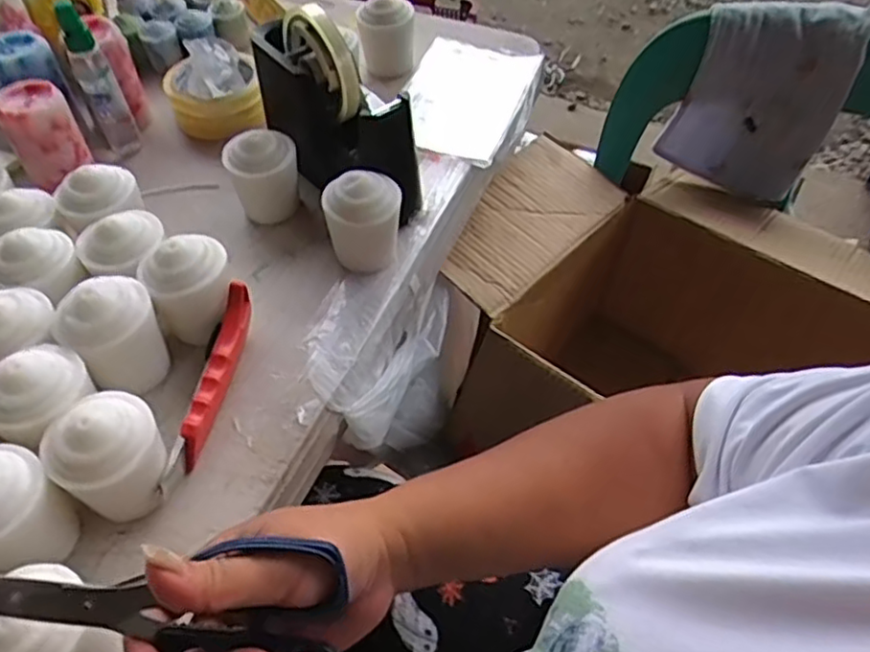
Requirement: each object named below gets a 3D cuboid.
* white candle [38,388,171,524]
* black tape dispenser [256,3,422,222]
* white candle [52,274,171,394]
[{"bbox_3d":[-0.178,0.074,0.370,0.055,0.066,0.057,35,58,24],"label":"white candle"},{"bbox_3d":[-0.087,-0.170,0.528,0.185,0.122,0.065,30,57,21],"label":"black tape dispenser"},{"bbox_3d":[-0.198,0.009,0.421,0.053,0.067,0.057,34,58,24],"label":"white candle"}]

